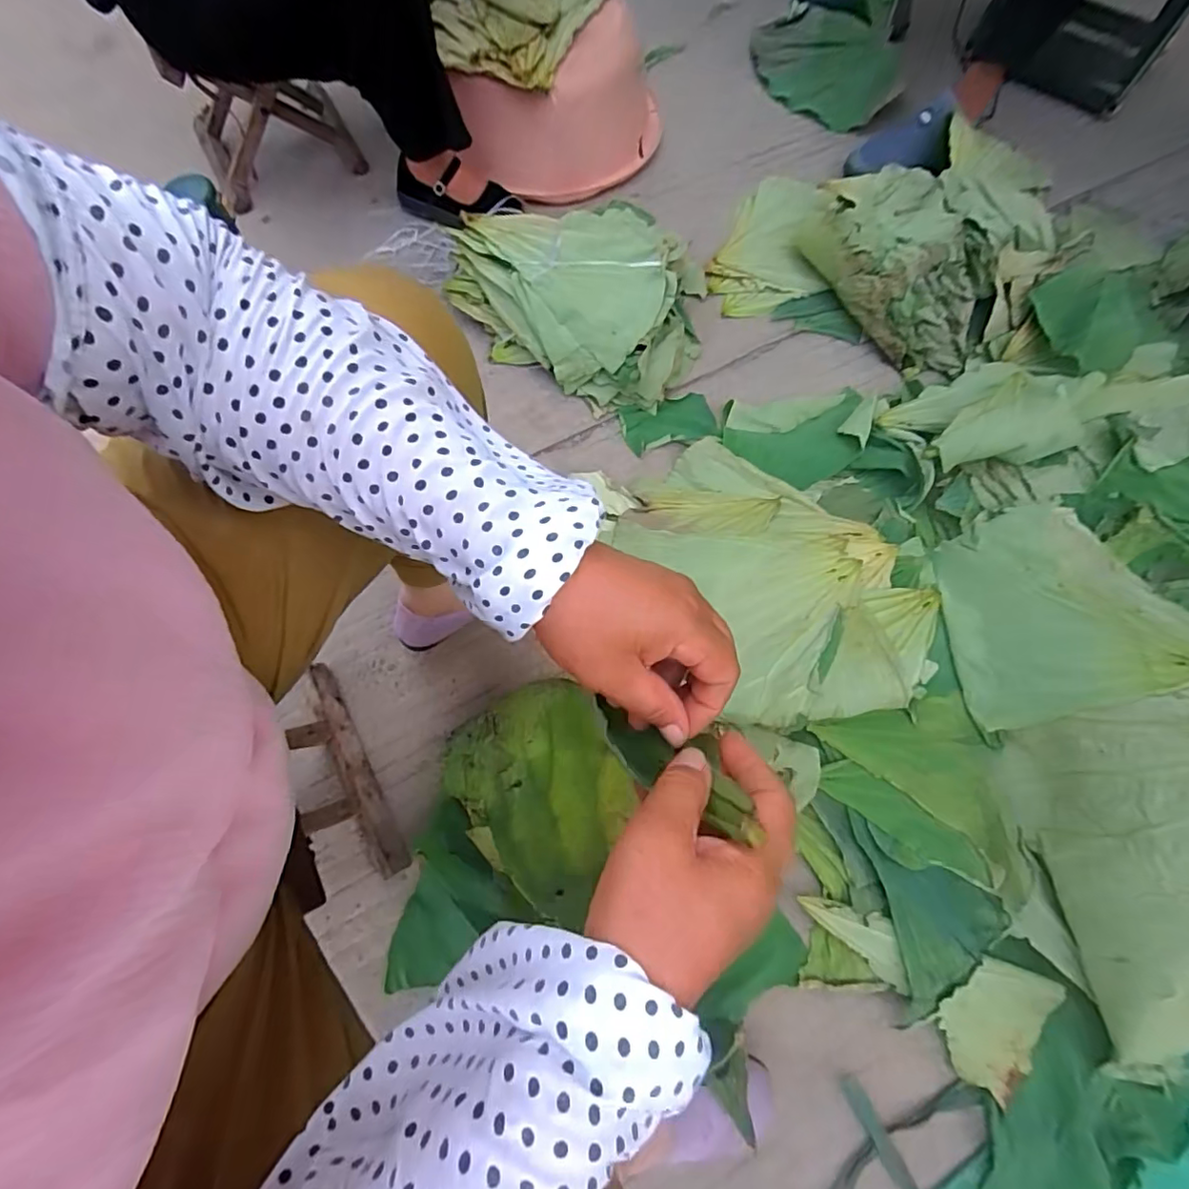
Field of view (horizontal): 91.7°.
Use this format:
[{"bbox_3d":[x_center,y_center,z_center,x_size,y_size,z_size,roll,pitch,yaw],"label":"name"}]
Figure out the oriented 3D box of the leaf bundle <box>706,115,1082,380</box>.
[{"bbox_3d":[0.465,-0.581,0.936,0.485,0.130,0.356,20,70,8],"label":"leaf bundle"}]

